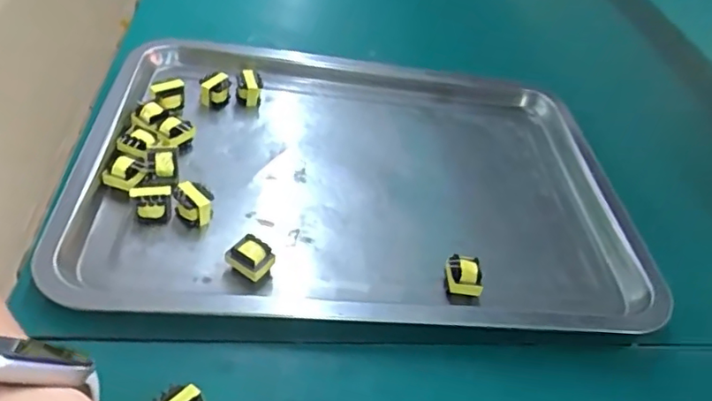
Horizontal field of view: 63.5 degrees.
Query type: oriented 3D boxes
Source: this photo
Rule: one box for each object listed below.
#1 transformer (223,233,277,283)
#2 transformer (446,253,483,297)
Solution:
[{"bbox_3d":[-0.063,0.036,0.346,0.023,0.022,0.020,27,47,20],"label":"transformer"},{"bbox_3d":[0.066,0.045,0.356,0.023,0.015,0.023,8,43,1],"label":"transformer"}]

